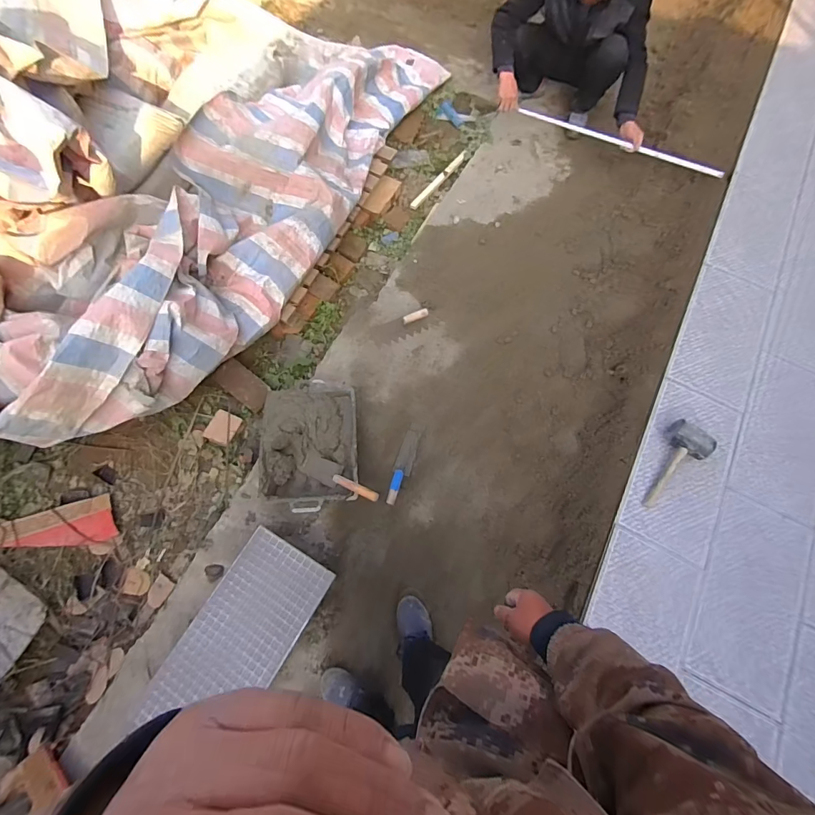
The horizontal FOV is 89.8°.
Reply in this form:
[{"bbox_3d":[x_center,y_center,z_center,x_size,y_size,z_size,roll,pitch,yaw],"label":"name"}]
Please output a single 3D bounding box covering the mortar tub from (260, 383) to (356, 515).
[{"bbox_3d":[-0.344,0.124,1.452,0.331,0.082,0.473,-3,72,-2],"label":"mortar tub"}]

